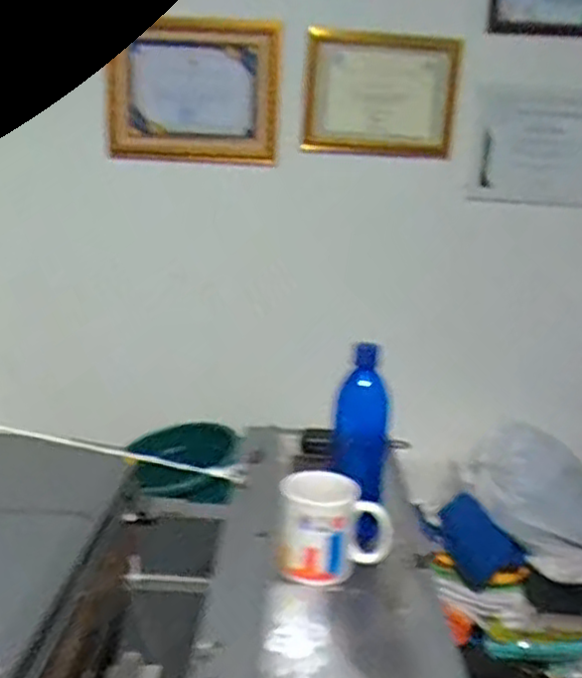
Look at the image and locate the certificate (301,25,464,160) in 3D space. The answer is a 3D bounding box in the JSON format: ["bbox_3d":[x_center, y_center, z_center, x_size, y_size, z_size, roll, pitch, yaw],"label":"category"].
[{"bbox_3d":[0.190,-0.533,1.580,0.343,0.283,0.042,16,41,21],"label":"certificate"}]

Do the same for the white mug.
[{"bbox_3d":[0.048,0.205,0.779,0.120,0.100,0.079,5,14,6],"label":"white mug"}]

